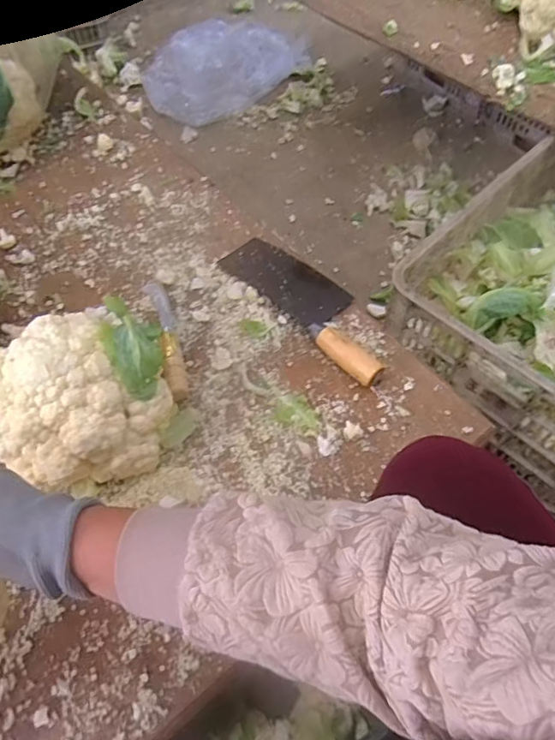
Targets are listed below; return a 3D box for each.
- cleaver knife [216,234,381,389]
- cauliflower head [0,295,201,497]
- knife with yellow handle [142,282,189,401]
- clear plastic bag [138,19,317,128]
[{"bbox_3d":[0.042,-0.089,0.634,0.086,0.028,0.262,-38,65,-21],"label":"cleaver knife"},{"bbox_3d":[-0.187,0.029,0.504,0.180,0.122,0.156,-34,64,-19],"label":"cauliflower head"},{"bbox_3d":[-0.132,-0.043,0.608,0.026,0.025,0.184,-14,59,-8],"label":"knife with yellow handle"},{"bbox_3d":[-0.150,-0.832,1.388,0.296,0.089,0.465,39,66,22],"label":"clear plastic bag"}]

